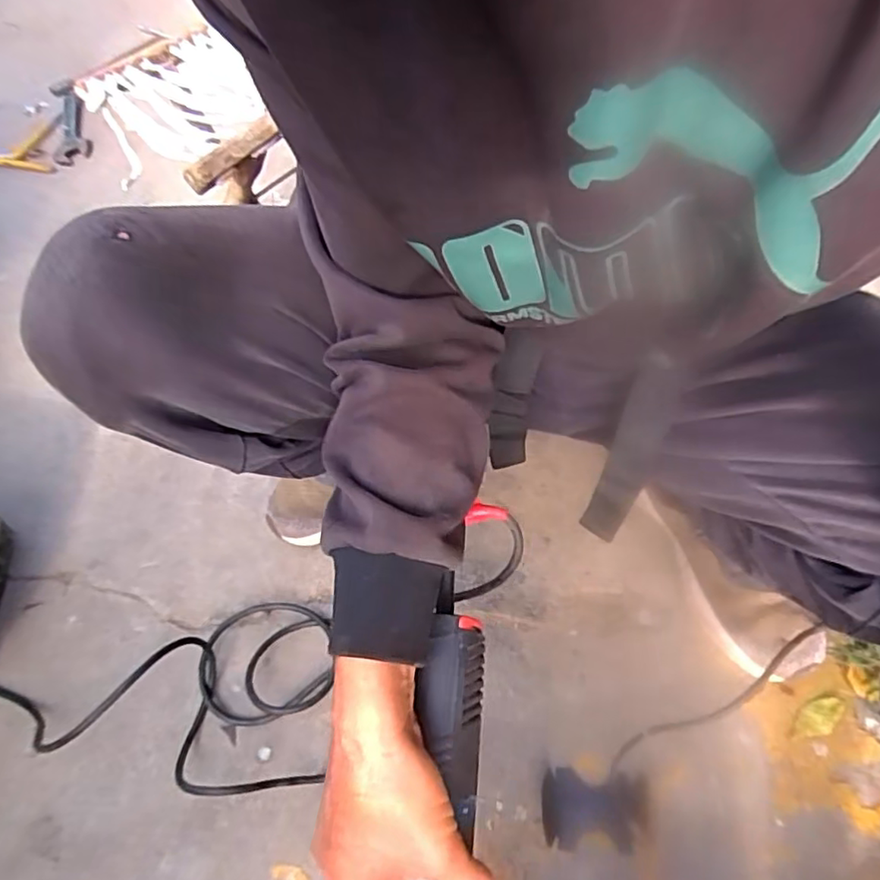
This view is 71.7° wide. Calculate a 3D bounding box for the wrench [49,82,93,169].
[{"bbox_3d":[-0.751,-0.649,1.227,0.067,0.020,0.328,-22,60,-9],"label":"wrench"}]

